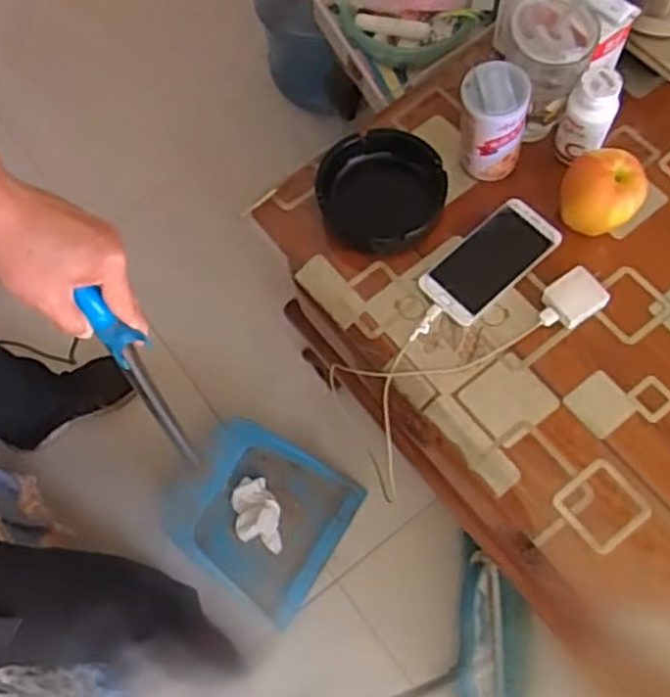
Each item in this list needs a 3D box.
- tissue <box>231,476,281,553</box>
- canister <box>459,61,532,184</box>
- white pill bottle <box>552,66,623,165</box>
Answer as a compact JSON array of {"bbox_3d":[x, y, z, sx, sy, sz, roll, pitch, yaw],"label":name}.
[{"bbox_3d":[-0.122,0.258,1.142,0.074,0.043,0.106,-1,72,5],"label":"tissue"},{"bbox_3d":[0.162,-0.230,0.757,0.069,0.121,0.063,12,73,9],"label":"canister"},{"bbox_3d":[0.258,-0.233,0.757,0.052,0.115,0.045,21,75,12],"label":"white pill bottle"}]

